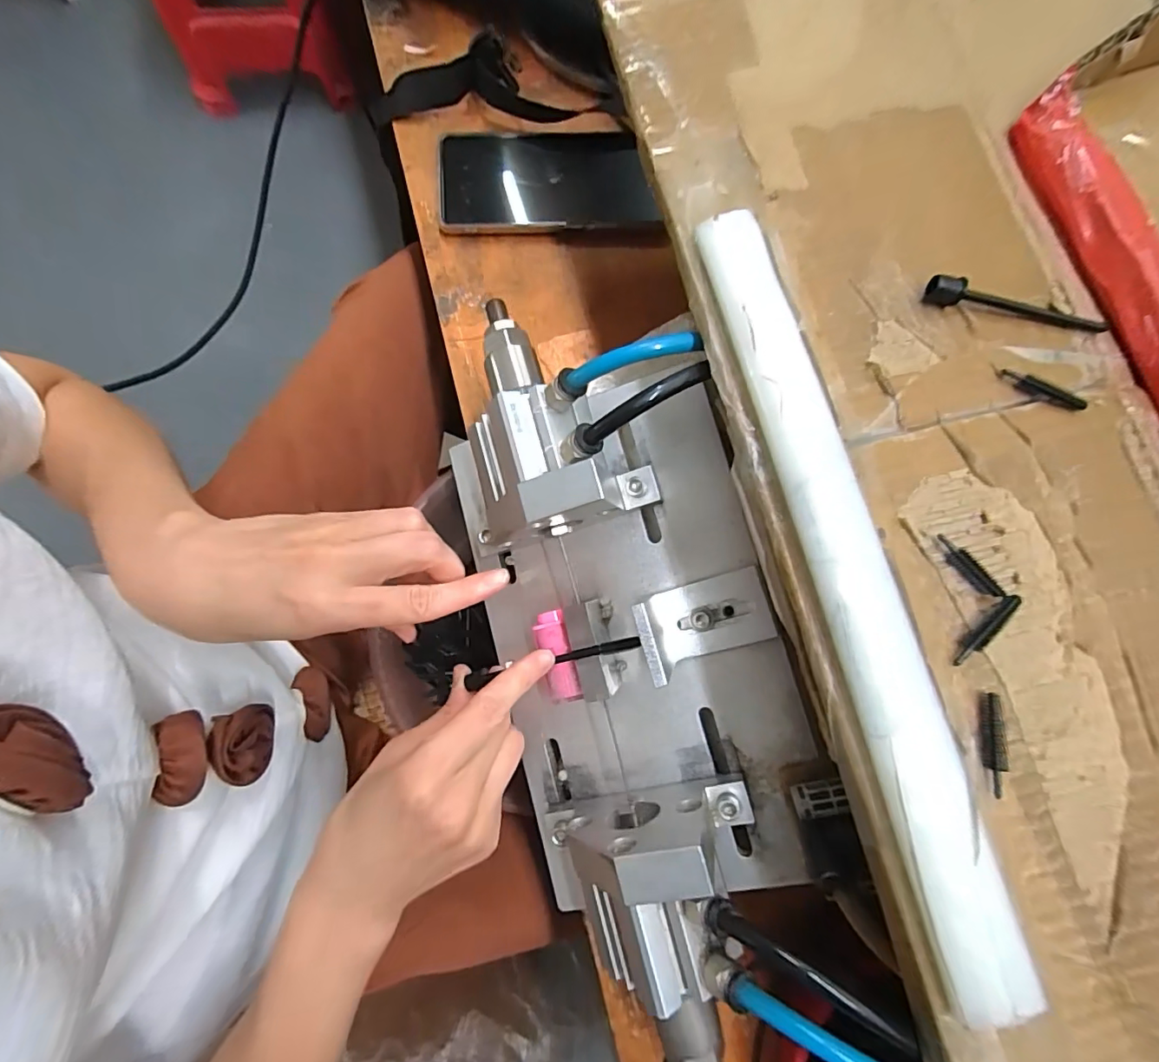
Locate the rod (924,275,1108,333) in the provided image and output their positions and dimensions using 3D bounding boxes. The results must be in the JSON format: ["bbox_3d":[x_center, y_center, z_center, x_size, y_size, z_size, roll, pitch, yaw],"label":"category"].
[{"bbox_3d":[0.180,-0.092,0.210,0.074,0.009,0.008,13,80,2],"label":"rod"}]

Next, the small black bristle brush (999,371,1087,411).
[{"bbox_3d":[0.186,-0.057,0.207,0.034,0.004,0.005,27,81,4],"label":"small black bristle brush"}]

